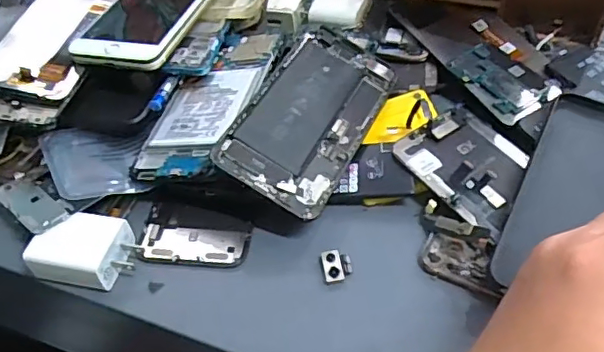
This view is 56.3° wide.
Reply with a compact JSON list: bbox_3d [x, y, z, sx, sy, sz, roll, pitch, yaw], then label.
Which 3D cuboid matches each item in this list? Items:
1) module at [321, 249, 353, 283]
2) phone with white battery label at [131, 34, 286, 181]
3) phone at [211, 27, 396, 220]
[{"bbox_3d":[0.021,0.053,0.337,0.017,0.004,0.021,-8,49,-1],"label":"module"},{"bbox_3d":[-0.060,-0.056,0.398,0.069,0.010,0.151,6,49,25],"label":"phone with white battery label"},{"bbox_3d":[0.008,-0.042,0.382,0.076,0.004,0.150,31,55,1],"label":"phone"}]

